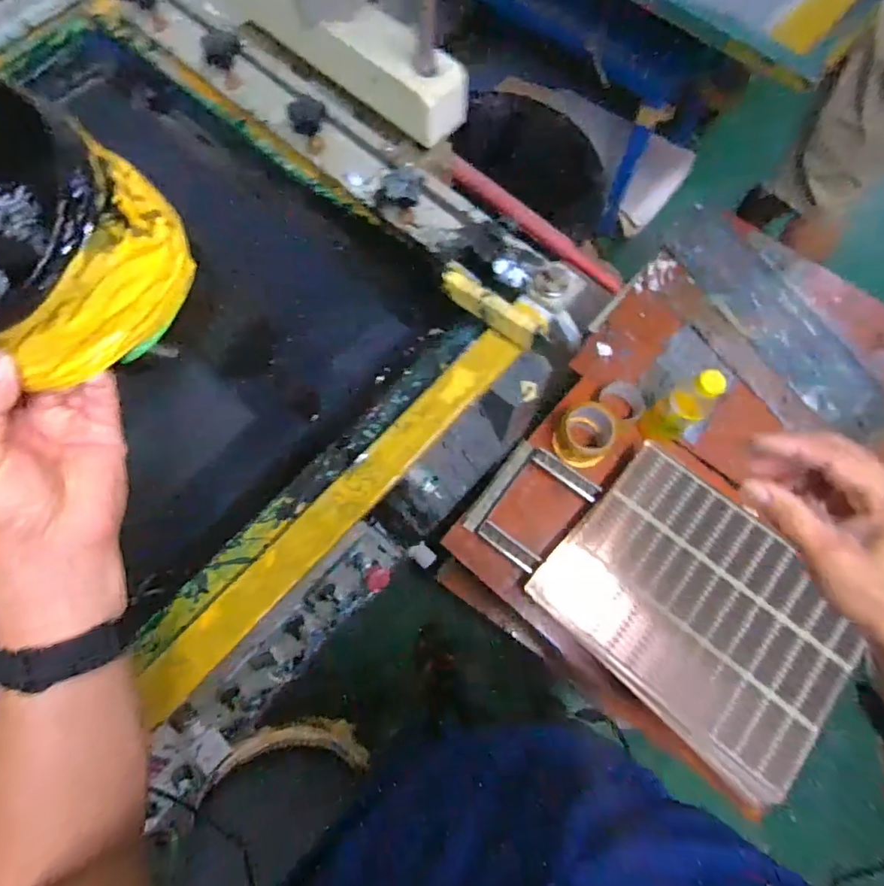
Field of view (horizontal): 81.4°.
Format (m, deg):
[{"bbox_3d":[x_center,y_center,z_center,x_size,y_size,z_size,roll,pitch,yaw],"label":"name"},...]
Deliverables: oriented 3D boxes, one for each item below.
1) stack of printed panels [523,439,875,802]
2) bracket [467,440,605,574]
[{"bbox_3d":[0.418,0.267,0.828,0.452,0.027,0.340,41,86,12],"label":"stack of printed panels"},{"bbox_3d":[0.159,0.112,0.923,0.165,0.029,0.203,35,75,11],"label":"bracket"}]

